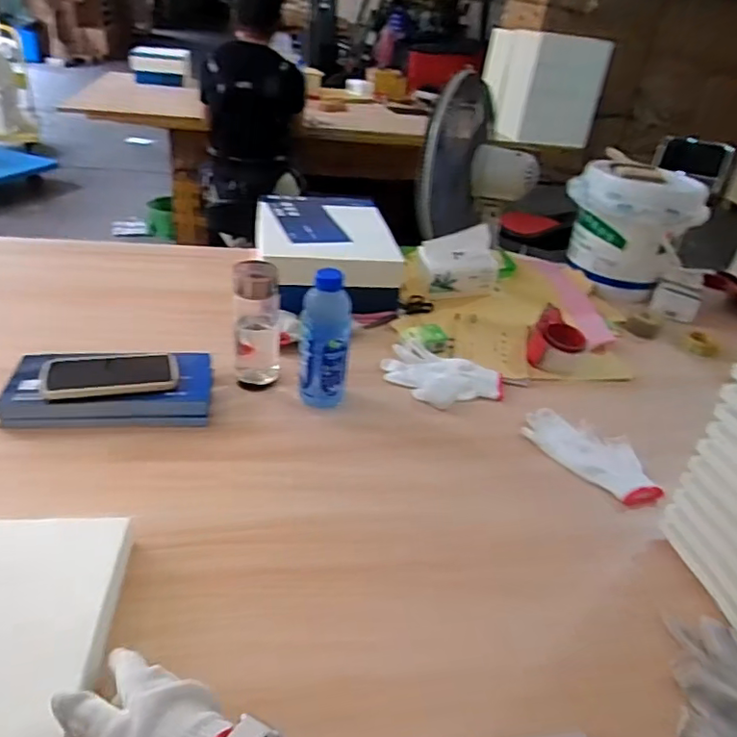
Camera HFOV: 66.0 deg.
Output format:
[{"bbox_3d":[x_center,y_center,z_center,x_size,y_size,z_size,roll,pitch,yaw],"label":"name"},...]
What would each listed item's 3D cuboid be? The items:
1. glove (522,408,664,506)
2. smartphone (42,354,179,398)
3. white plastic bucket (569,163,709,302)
[{"bbox_3d":[0.319,0.121,0.820,0.088,0.033,0.207,-23,43,-38],"label":"glove"},{"bbox_3d":[-0.355,0.006,0.787,0.168,0.010,0.080,-3,44,-18],"label":"smartphone"},{"bbox_3d":[0.612,-0.323,1.354,0.221,0.267,0.240,-12,37,-27],"label":"white plastic bucket"}]

